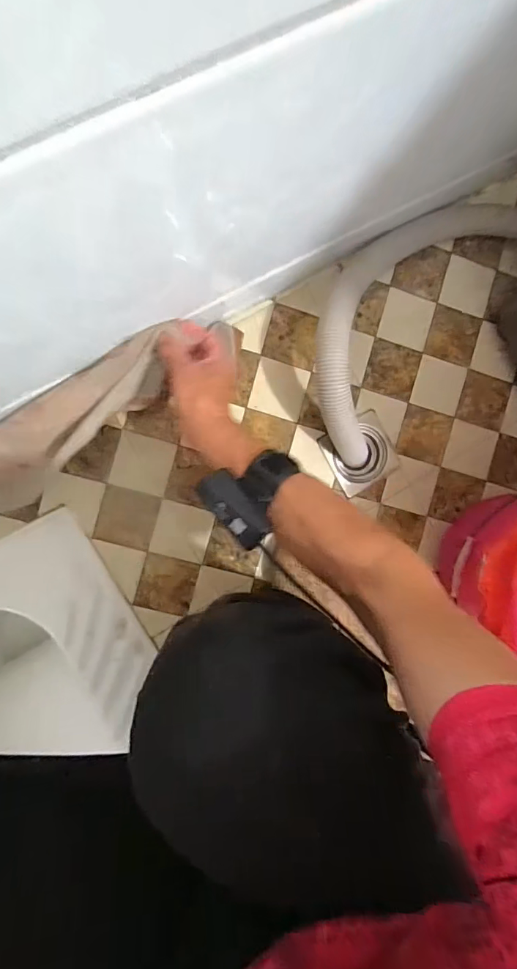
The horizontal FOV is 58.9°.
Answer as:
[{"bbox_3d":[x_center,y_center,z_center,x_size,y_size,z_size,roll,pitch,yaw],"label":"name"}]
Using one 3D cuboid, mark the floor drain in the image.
[{"bbox_3d":[0.140,-0.043,0.632,0.092,0.020,0.090,-32,97,-5],"label":"floor drain"}]

